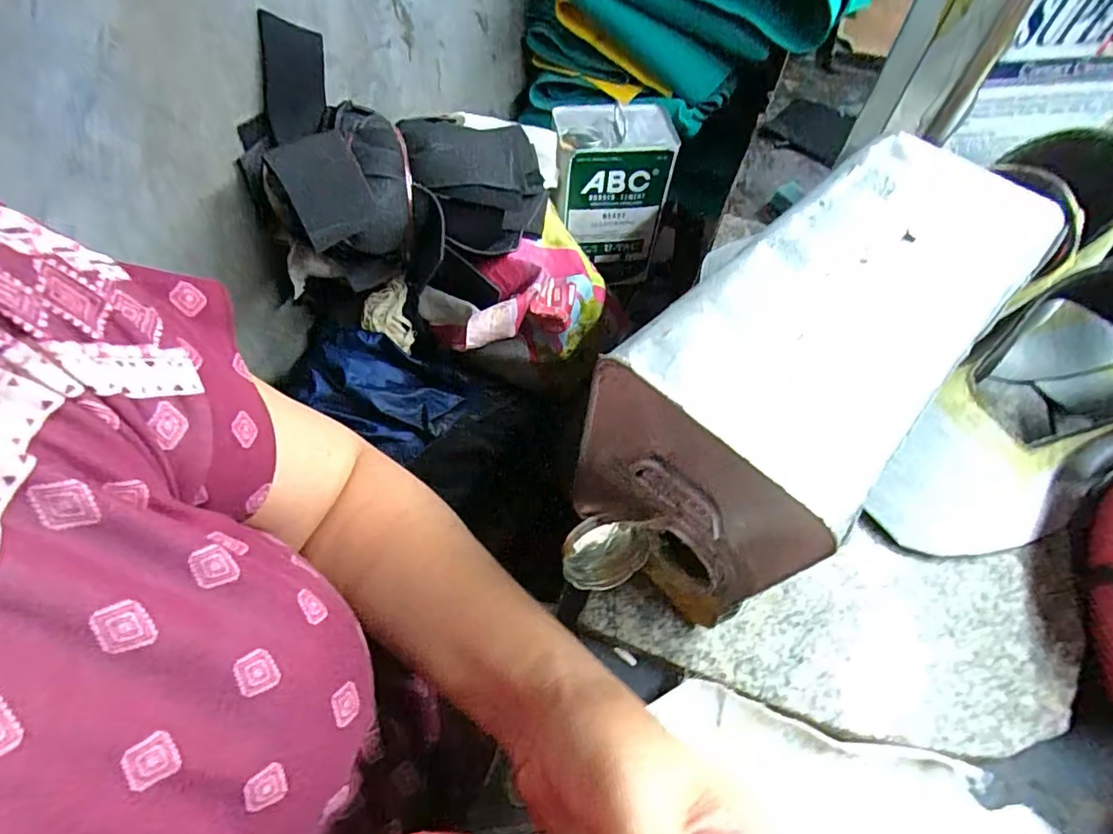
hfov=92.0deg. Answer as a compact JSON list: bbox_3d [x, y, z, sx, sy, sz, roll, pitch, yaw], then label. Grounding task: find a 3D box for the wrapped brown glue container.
[{"bbox_3d":[0.126,-0.021,0.289,0.103,0.152,0.233,40,63,21],"label":"wrapped brown glue container"}]

